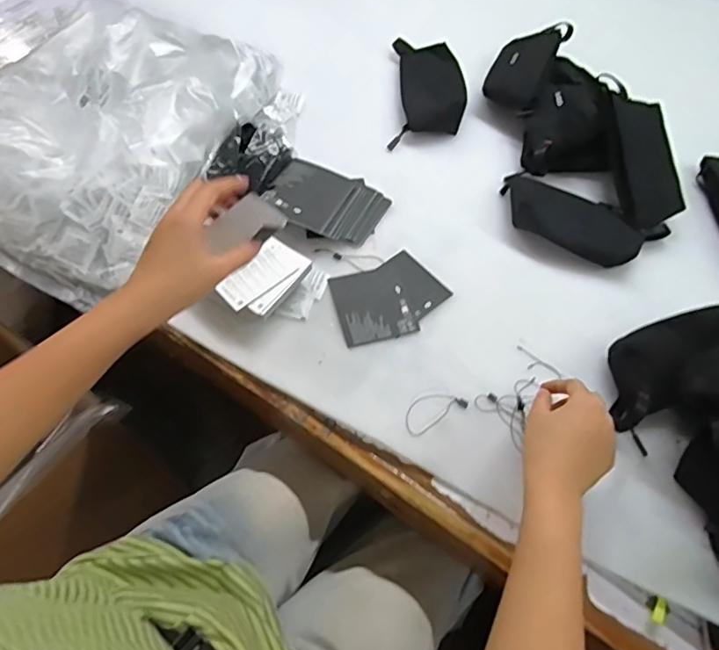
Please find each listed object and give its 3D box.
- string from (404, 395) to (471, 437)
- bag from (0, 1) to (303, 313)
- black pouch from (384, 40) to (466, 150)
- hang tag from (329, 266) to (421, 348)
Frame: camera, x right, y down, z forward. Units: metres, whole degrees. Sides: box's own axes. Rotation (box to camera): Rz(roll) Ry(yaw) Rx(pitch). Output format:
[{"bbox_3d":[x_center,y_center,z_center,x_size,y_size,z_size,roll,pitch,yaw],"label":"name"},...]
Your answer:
[{"bbox_3d":[0.080,0.090,0.568,0.076,0.004,0.034,-27,64,-17],"label":"string"},{"bbox_3d":[-0.340,-0.266,0.699,0.374,0.091,0.445,24,61,11],"label":"bag"},{"bbox_3d":[0.106,-0.359,0.808,0.106,0.034,0.218,6,59,1],"label":"black pouch"},{"bbox_3d":[0.016,-0.025,0.629,0.086,0.006,0.095,-14,61,-10],"label":"hang tag"}]

